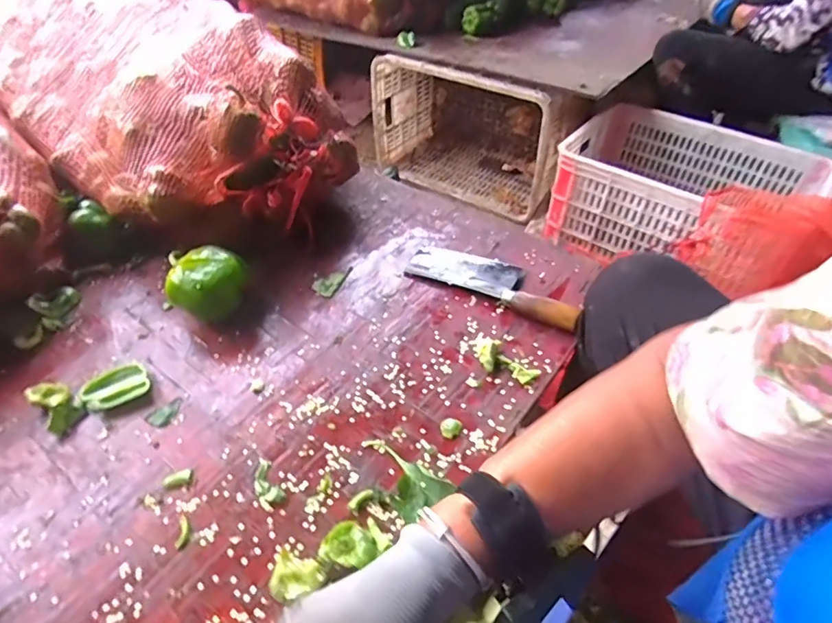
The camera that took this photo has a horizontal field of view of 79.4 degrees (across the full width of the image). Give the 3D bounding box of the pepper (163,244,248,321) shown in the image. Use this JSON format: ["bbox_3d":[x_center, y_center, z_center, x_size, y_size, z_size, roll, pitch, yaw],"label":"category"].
[{"bbox_3d":[-0.260,-0.031,0.633,0.089,0.084,0.092,0,46,-1],"label":"pepper"}]

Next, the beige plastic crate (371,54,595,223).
[{"bbox_3d":[0.174,-0.551,1.447,0.548,0.353,0.295,25,51,21],"label":"beige plastic crate"}]

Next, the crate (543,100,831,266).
[{"bbox_3d":[0.619,-0.267,1.182,0.541,0.219,0.376,25,51,21],"label":"crate"}]

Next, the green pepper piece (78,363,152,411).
[{"bbox_3d":[-0.334,0.085,0.557,0.064,0.013,0.056,-29,53,-26],"label":"green pepper piece"}]

